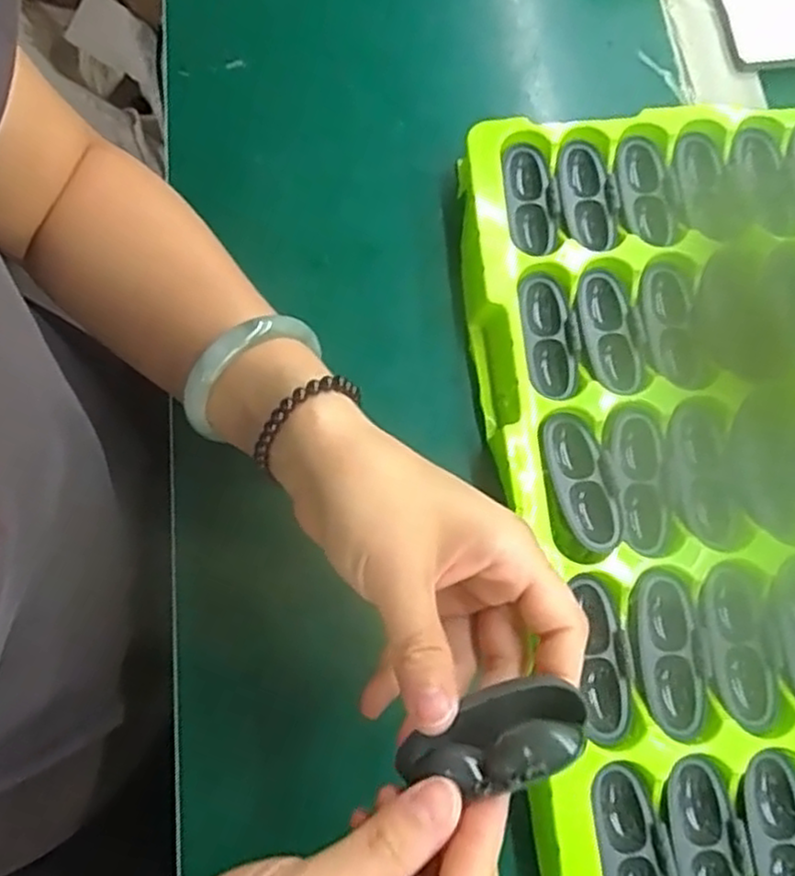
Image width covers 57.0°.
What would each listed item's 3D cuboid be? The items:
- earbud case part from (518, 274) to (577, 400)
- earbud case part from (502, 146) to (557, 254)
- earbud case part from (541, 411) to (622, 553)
[{"bbox_3d":[0.074,-0.049,0.357,0.022,0.008,0.064,-4,73,-1],"label":"earbud case part"},{"bbox_3d":[0.069,-0.121,0.380,0.023,0.012,0.064,-4,73,-1],"label":"earbud case part"},{"bbox_3d":[0.084,0.019,0.331,0.028,0.009,0.064,-12,73,-4],"label":"earbud case part"}]

